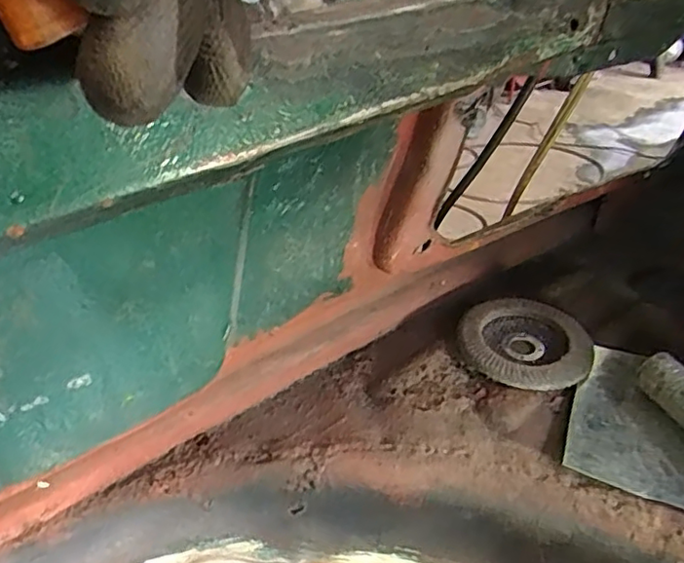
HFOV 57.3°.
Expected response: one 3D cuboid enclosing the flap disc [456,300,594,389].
[{"bbox_3d":[0.118,0.042,0.410,0.085,0.014,0.076,8,35,15],"label":"flap disc"}]

